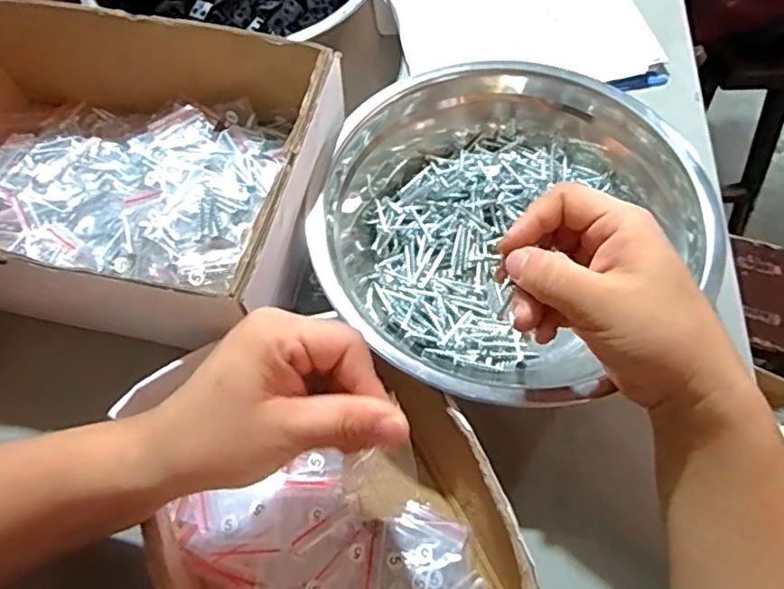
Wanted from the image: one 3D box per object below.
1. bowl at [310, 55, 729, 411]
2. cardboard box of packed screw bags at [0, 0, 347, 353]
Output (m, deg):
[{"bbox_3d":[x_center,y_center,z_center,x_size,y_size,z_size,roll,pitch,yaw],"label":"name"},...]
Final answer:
[{"bbox_3d":[0.082,-0.051,0.412,0.253,0.074,0.240,12,64,6],"label":"bowl"},{"bbox_3d":[-0.197,-0.086,0.407,0.293,0.092,0.210,9,64,5],"label":"cardboard box of packed screw bags"}]

